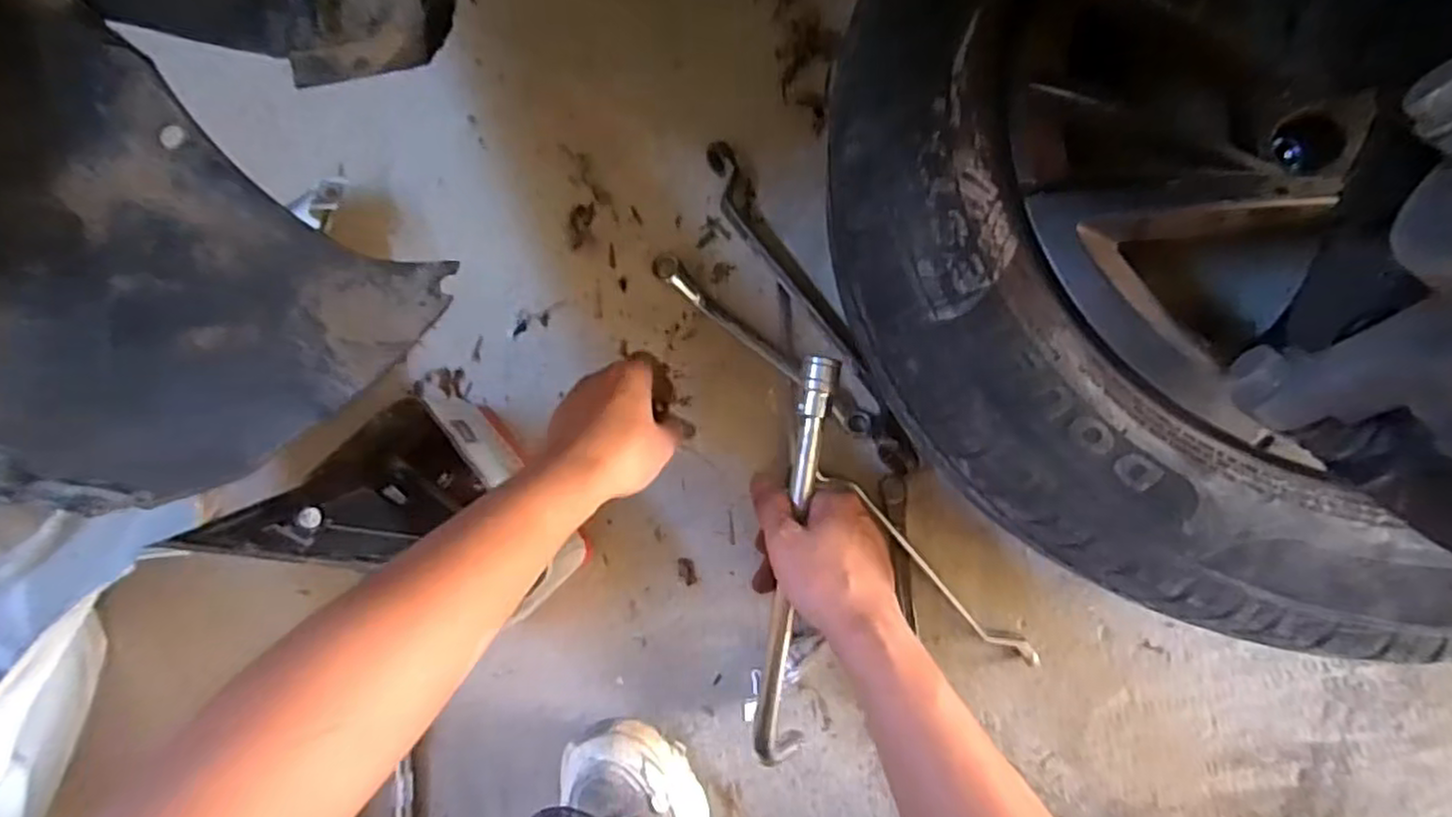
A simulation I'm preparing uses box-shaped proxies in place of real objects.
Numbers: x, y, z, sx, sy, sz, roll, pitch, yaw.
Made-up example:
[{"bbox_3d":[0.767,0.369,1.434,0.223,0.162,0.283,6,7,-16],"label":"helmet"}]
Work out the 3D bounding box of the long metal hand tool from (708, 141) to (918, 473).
[{"bbox_3d":[0.064,-0.080,0.564,0.030,0.028,0.290,-32,82,4],"label":"long metal hand tool"}]

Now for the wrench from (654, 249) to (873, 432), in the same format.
[{"bbox_3d":[0.028,-0.052,0.570,0.212,0.018,0.020,40,91,9],"label":"wrench"}]

